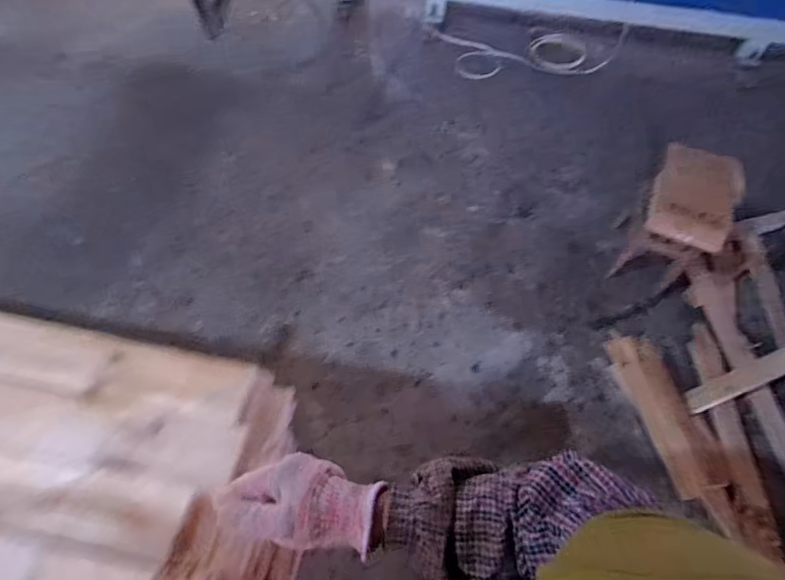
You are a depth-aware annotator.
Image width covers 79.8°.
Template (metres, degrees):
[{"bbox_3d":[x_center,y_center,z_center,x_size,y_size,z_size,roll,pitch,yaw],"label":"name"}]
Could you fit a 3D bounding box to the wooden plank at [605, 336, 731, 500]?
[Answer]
[{"bbox_3d":[0.822,0.359,1.422,0.137,0.057,0.470,-10,57,-8],"label":"wooden plank"}]

